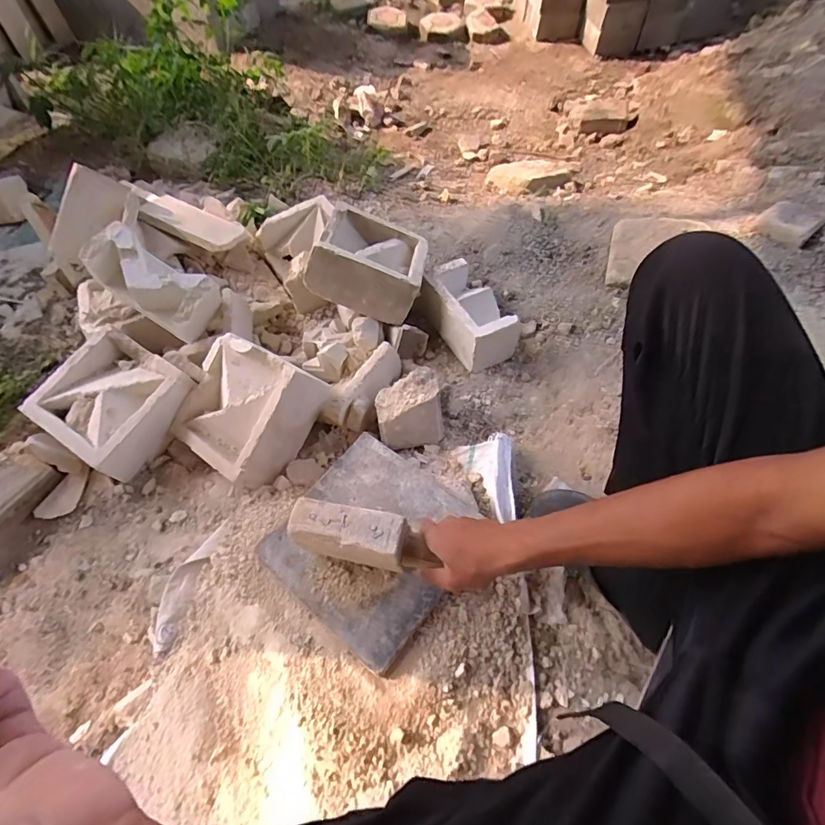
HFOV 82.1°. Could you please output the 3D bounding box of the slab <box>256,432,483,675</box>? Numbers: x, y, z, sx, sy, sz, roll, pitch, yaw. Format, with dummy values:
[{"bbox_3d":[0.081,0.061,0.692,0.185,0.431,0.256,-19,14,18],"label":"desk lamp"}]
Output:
[{"bbox_3d":[-0.053,0.173,0.674,0.240,0.034,0.257,33,64,21],"label":"slab"}]

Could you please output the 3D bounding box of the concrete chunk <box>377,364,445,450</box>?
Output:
[{"bbox_3d":[-0.007,-0.007,0.800,0.106,0.070,0.108,-10,57,-4],"label":"concrete chunk"}]

